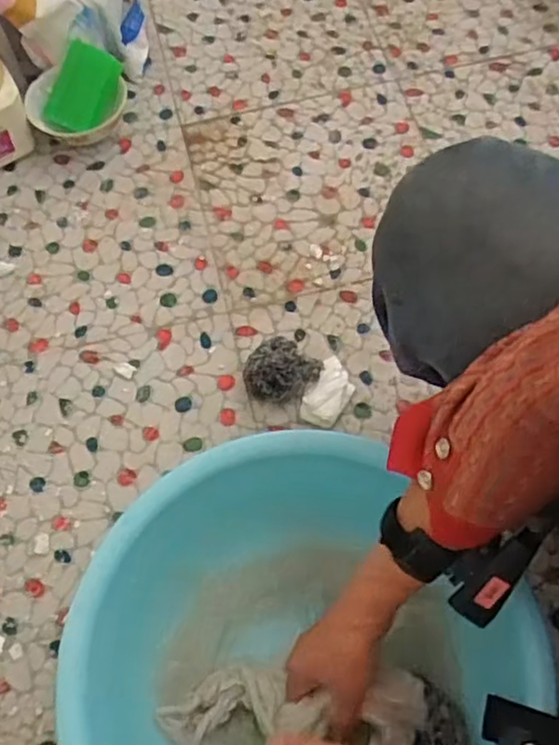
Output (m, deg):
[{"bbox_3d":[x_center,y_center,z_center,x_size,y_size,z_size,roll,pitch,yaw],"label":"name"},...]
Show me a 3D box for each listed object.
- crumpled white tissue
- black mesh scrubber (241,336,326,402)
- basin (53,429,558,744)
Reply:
[{"bbox_3d":[0.055,0.019,0.713,0.041,0.017,0.078,22,67,12],"label":"crumpled white tissue"},{"bbox_3d":[0.001,0.000,0.712,0.064,0.046,0.065,37,71,17],"label":"black mesh scrubber"},{"bbox_3d":[0.010,0.241,0.558,0.324,0.116,0.343,-1,65,2],"label":"basin"}]

